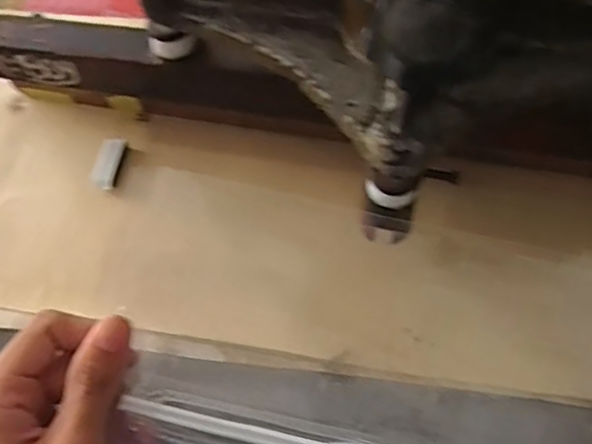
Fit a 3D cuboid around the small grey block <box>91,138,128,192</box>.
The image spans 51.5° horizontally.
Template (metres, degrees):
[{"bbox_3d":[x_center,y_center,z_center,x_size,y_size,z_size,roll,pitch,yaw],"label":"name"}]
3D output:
[{"bbox_3d":[-0.109,-0.034,0.356,0.014,0.004,0.033,8,63,8],"label":"small grey block"}]

